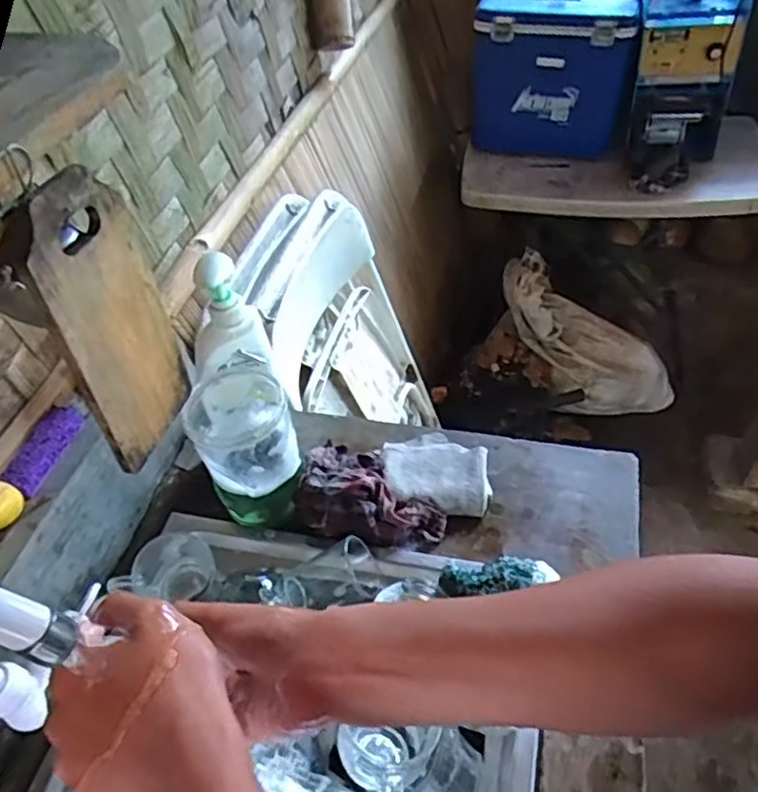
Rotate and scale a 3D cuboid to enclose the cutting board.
[{"bbox_3d":[-0.200,-0.055,0.494,0.020,0.219,0.117,2,47,8],"label":"cutting board"}]

